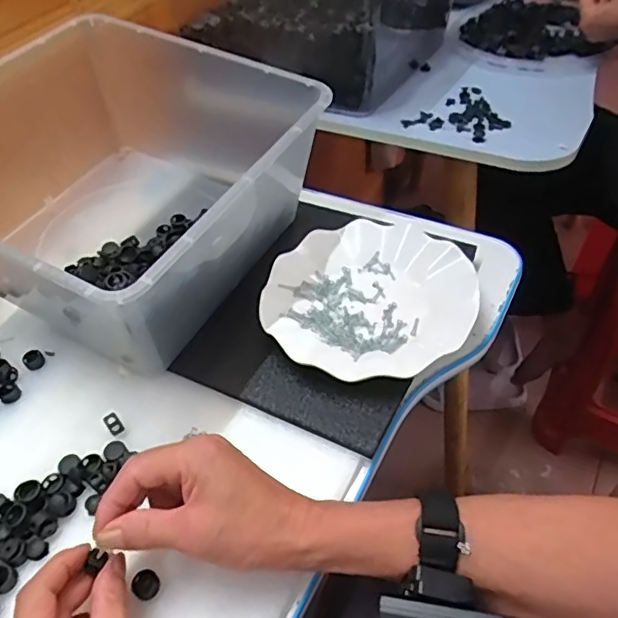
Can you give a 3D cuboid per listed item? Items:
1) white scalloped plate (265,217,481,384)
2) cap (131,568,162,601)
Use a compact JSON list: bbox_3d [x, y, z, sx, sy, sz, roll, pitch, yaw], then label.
[{"bbox_3d":[0.052,-0.012,0.510,0.182,0.023,0.166,-3,48,4],"label":"white scalloped plate"},{"bbox_3d":[-0.107,0.182,0.375,0.016,0.010,0.016,-3,48,4],"label":"cap"}]

